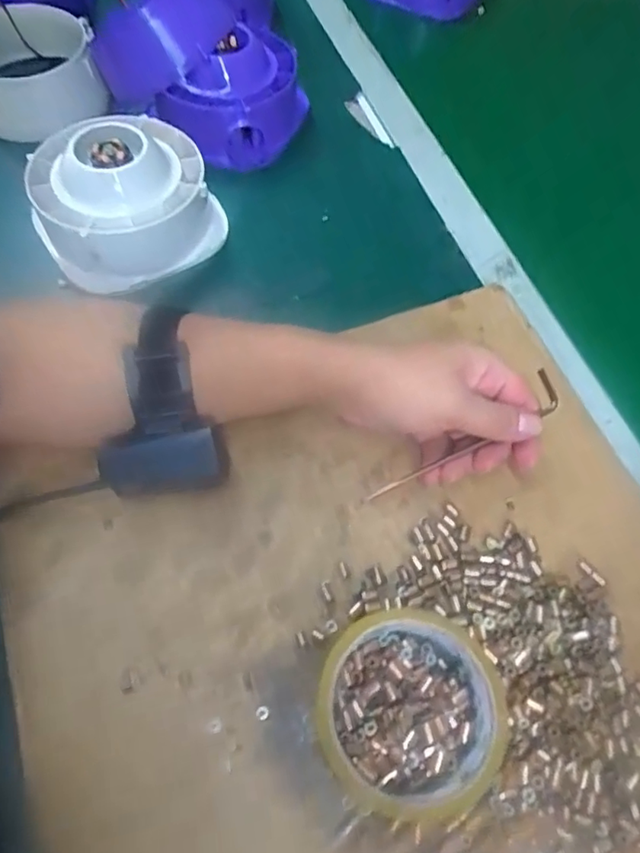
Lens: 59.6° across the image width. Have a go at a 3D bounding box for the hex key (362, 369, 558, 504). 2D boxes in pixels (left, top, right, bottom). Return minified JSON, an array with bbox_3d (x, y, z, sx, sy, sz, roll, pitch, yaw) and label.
[{"bbox_3d":[0.084,0.007,0.353,0.138,0.011,0.027,-28,64,6],"label":"hex key"}]

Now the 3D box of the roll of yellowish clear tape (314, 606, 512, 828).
[{"bbox_3d":[0.046,0.147,0.284,0.091,0.038,0.095,1,61,-2],"label":"roll of yellowish clear tape"}]

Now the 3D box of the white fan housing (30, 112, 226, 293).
[{"bbox_3d":[-0.154,-0.178,0.440,0.135,0.080,0.125,-30,67,-17],"label":"white fan housing"}]

